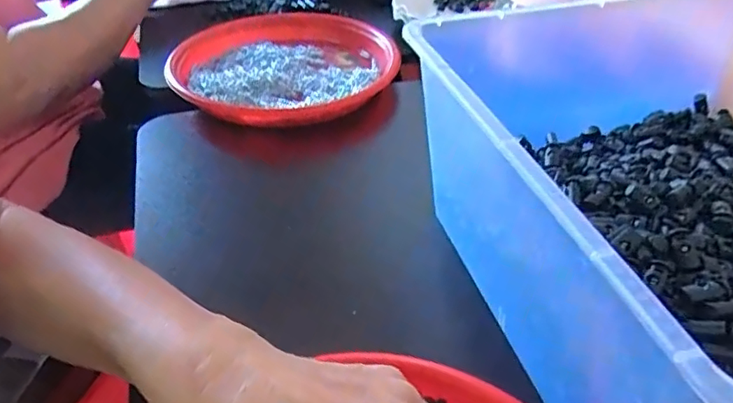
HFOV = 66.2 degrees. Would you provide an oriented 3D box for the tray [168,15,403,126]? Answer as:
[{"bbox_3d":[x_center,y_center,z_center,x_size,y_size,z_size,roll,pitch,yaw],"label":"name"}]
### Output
[{"bbox_3d":[-0.086,-0.152,0.615,0.229,0.029,0.255,3,39,4],"label":"tray"}]

